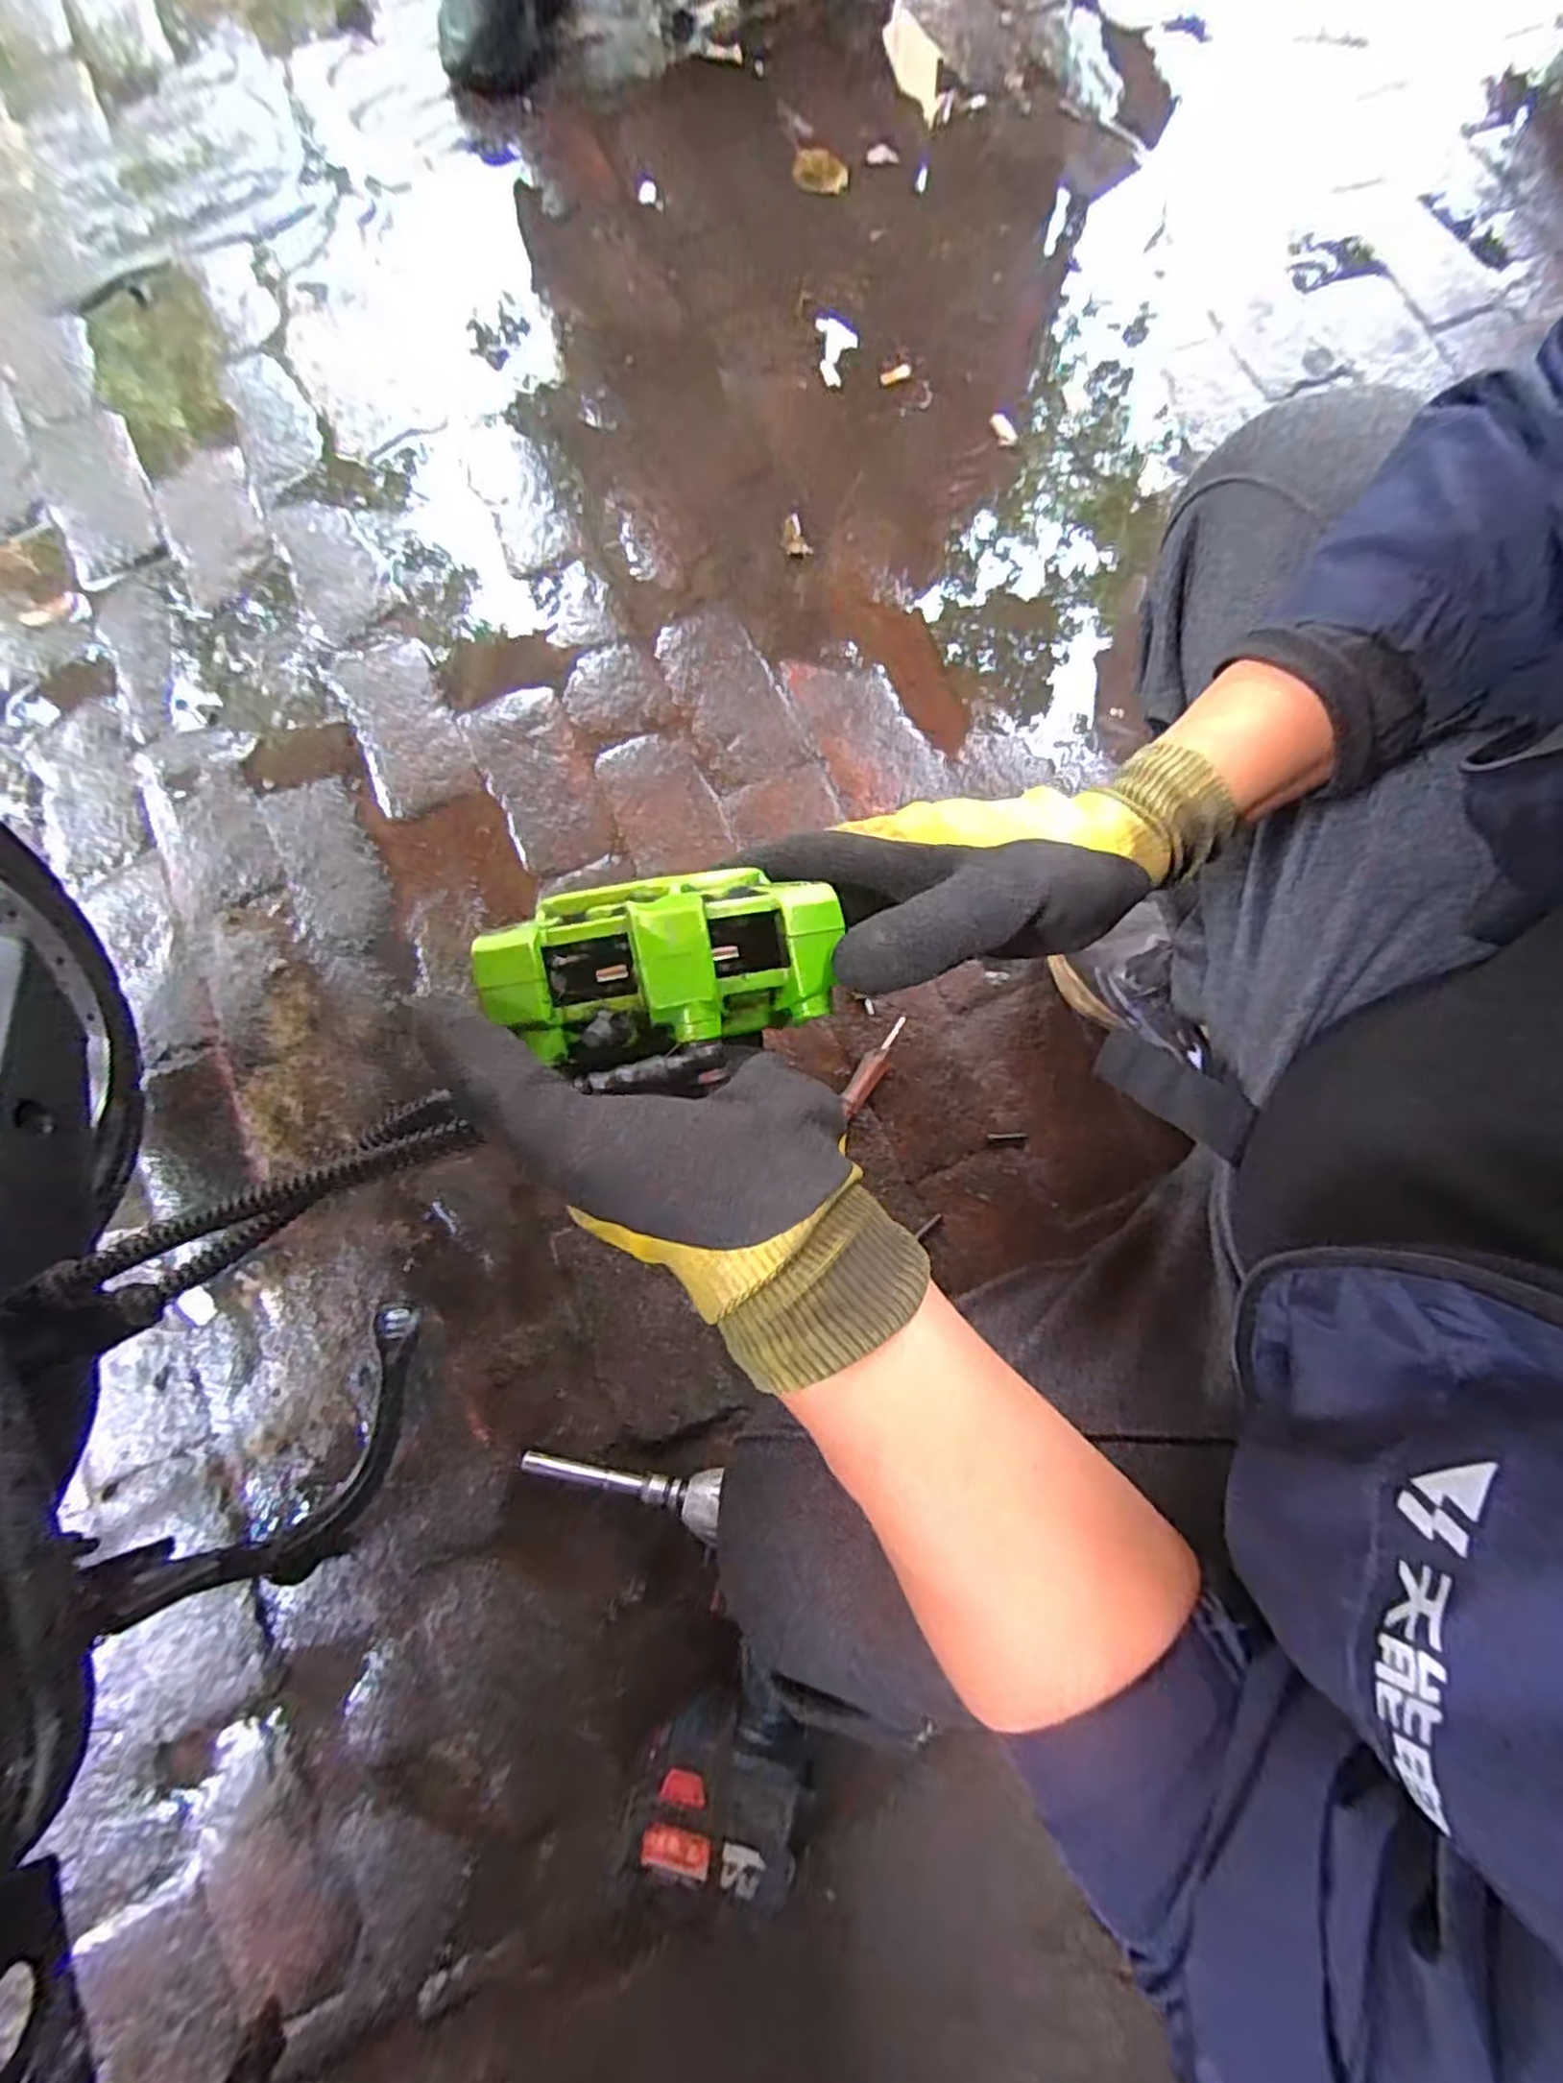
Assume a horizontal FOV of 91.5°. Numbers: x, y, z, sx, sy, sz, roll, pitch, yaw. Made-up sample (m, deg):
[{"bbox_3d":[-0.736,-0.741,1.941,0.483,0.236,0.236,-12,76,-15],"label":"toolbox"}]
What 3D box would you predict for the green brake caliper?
[{"bbox_3d":[-0.040,-0.029,0.280,0.124,0.043,0.066,-14,79,-4],"label":"green brake caliper"}]

